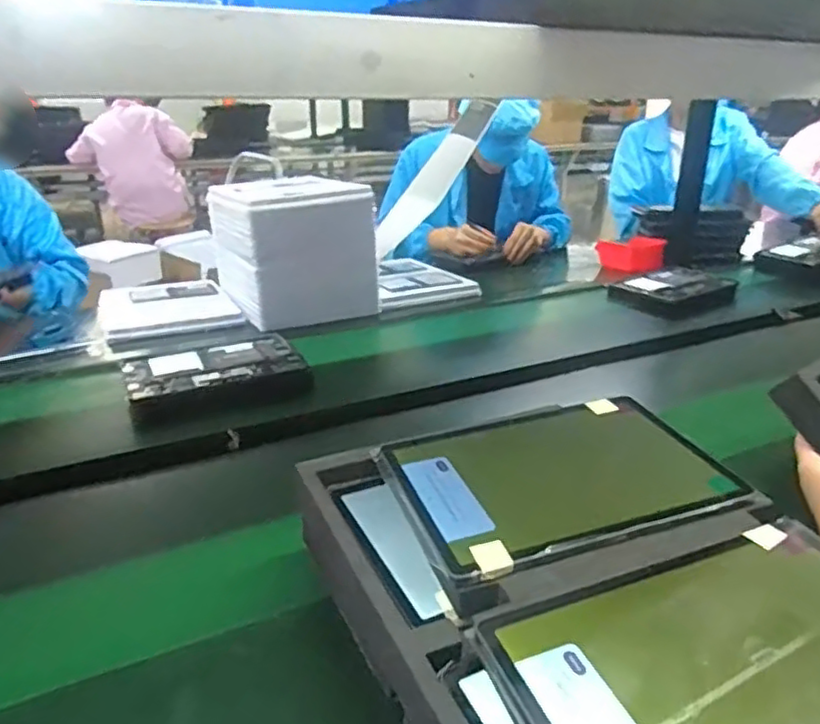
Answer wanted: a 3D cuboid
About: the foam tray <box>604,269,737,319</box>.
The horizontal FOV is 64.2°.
[{"bbox_3d":[0.570,-0.150,1.400,0.240,0.042,0.173,-15,27,-30],"label":"foam tray"}]

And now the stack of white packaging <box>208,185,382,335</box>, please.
[{"bbox_3d":[-0.240,-0.231,1.299,0.237,0.224,0.310,-12,26,-27],"label":"stack of white packaging"}]

